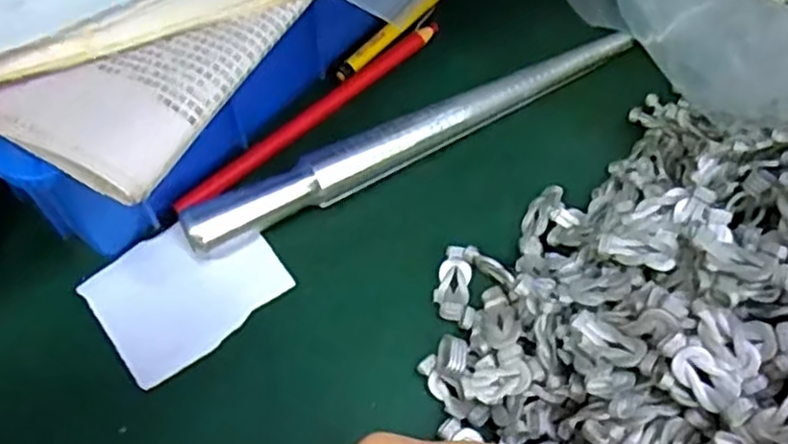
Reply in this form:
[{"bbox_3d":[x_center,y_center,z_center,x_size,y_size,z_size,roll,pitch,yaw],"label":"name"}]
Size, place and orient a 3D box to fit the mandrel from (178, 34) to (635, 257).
[{"bbox_3d":[0.015,-0.041,0.344,0.233,0.023,0.017,-27,64,-16],"label":"mandrel"}]

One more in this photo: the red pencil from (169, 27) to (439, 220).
[{"bbox_3d":[-0.039,-0.054,0.357,0.161,0.007,0.012,-40,68,-22],"label":"red pencil"}]

